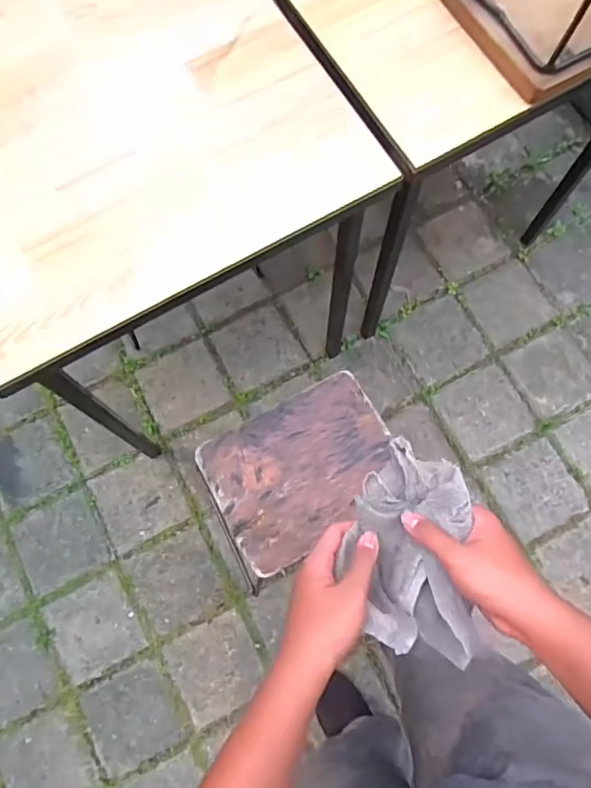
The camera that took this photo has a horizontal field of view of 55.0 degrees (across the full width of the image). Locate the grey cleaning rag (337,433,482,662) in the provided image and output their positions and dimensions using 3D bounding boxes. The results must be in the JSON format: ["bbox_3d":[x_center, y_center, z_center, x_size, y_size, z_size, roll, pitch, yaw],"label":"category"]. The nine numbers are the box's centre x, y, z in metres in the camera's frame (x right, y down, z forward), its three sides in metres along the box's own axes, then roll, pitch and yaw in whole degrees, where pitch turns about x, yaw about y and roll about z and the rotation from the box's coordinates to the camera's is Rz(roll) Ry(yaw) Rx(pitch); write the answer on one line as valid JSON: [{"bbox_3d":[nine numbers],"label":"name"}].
[{"bbox_3d":[0.099,0.138,0.514,0.106,0.053,0.191,-2,76,1],"label":"grey cleaning rag"}]

